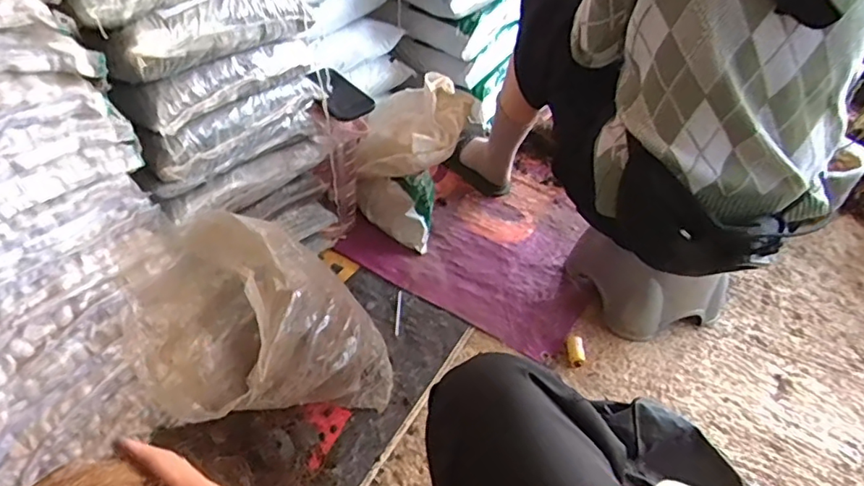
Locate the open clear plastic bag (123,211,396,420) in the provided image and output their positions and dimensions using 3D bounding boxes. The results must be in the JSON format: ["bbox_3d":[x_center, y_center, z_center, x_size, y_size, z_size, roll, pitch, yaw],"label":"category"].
[{"bbox_3d":[-0.236,0.124,0.801,0.319,0.326,0.191,-19,49,-21],"label":"open clear plastic bag"}]

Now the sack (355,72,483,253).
[{"bbox_3d":[-0.046,-0.175,1.152,0.208,0.290,0.248,9,45,5],"label":"sack"}]

